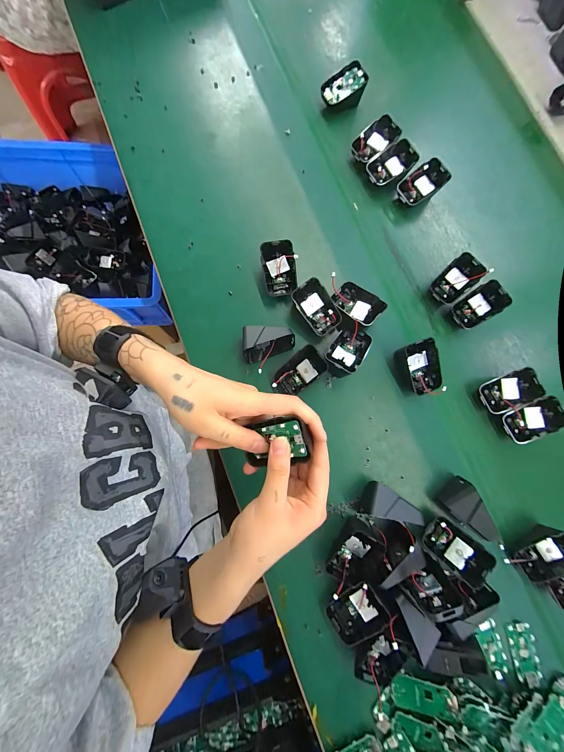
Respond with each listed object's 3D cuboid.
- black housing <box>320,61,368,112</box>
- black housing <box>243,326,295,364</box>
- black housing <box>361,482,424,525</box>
[{"bbox_3d":[0.099,-0.456,0.432,0.063,0.041,0.040,-28,82,-6],"label":"black housing"},{"bbox_3d":[-0.018,-0.041,0.364,0.067,0.032,0.043,-2,80,-1],"label":"black housing"},{"bbox_3d":[0.130,0.156,0.323,0.064,0.045,0.037,25,81,3],"label":"black housing"}]

